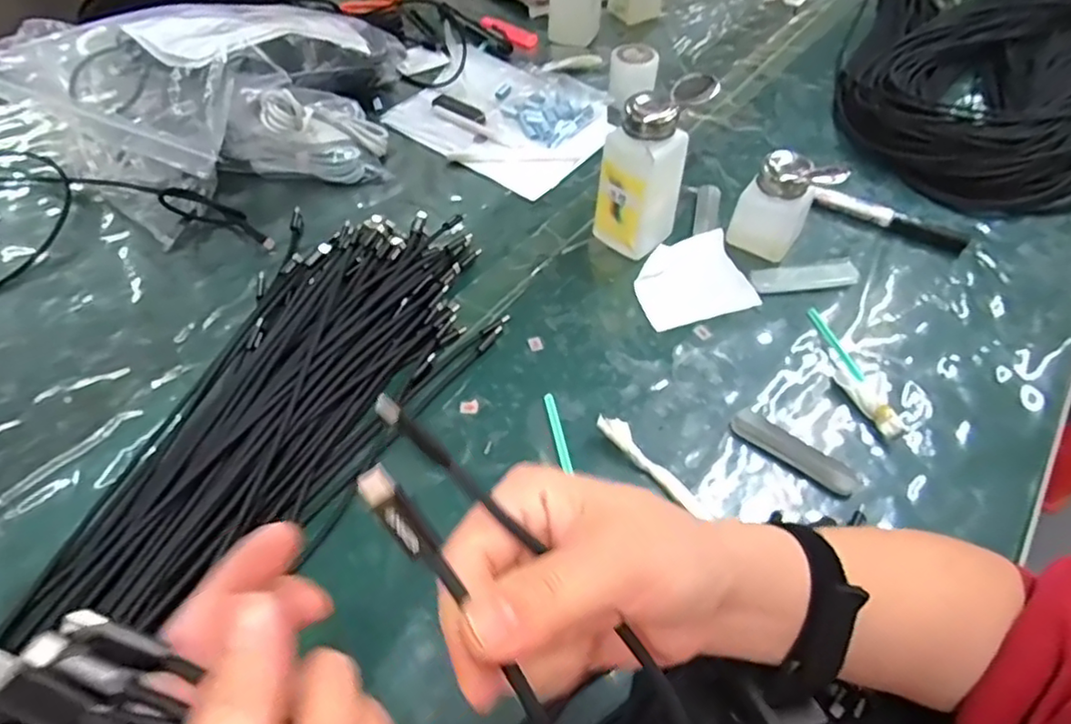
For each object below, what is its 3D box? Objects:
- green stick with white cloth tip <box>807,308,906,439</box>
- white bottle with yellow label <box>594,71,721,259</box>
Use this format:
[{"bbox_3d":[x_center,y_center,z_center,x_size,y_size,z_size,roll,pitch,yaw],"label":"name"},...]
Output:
[{"bbox_3d":[0.230,0.004,0.456,0.018,0.013,0.114,-5,51,-4],"label":"green stick with white cloth tip"},{"bbox_3d":[0.091,-0.153,0.502,0.064,0.135,0.050,-36,59,-25],"label":"white bottle with yellow label"}]

